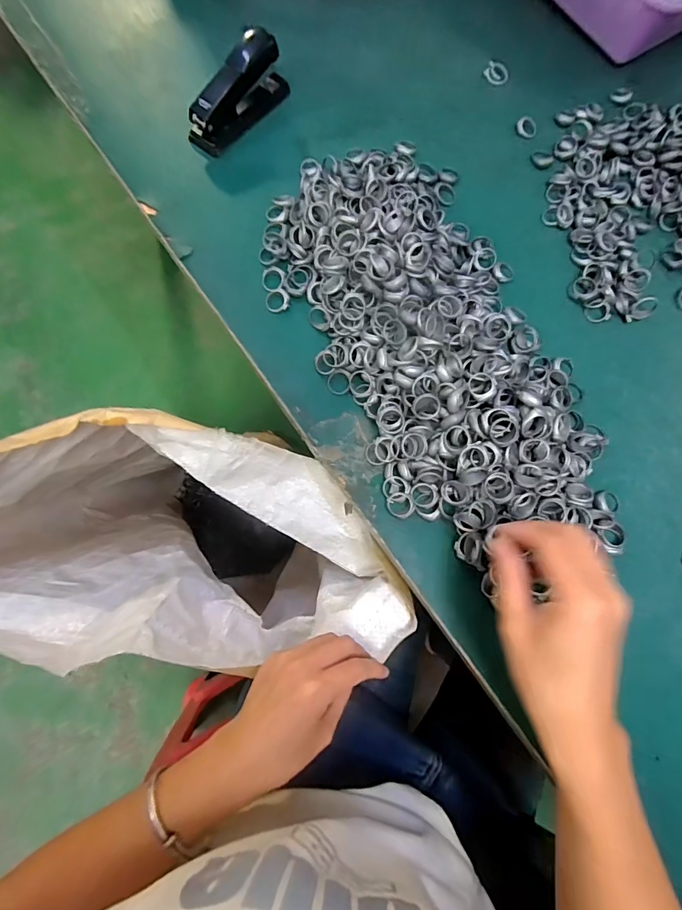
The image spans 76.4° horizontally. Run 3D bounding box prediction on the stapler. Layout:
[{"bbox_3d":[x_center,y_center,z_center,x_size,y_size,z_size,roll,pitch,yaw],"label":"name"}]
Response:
[{"bbox_3d":[-0.107,-0.380,0.451,0.039,0.055,0.128,38,76,9],"label":"stapler"}]

